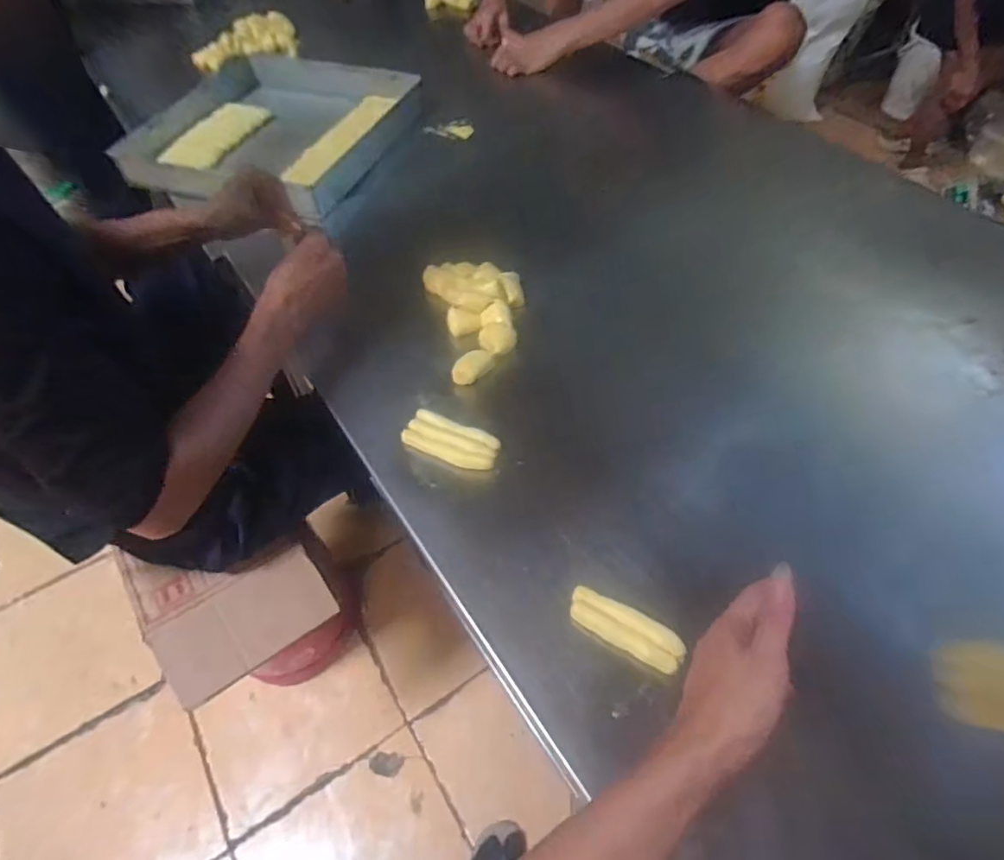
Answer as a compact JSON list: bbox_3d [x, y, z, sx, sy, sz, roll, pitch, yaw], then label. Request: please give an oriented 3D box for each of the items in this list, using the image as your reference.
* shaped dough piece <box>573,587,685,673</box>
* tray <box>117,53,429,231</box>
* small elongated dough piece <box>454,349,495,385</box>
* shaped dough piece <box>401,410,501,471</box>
[{"bbox_3d":[0.112,0.180,0.512,0.106,0.013,0.039,28,60,20],"label":"shaped dough piece"},{"bbox_3d":[-0.426,-0.583,1.075,0.445,0.064,0.467,14,56,11],"label":"tray"},{"bbox_3d":[-0.037,-0.077,0.703,0.058,0.025,0.030,-39,62,-23],"label":"small elongated dough piece"},{"bbox_3d":[-0.058,0.013,0.644,0.109,0.013,0.048,20,58,15],"label":"shaped dough piece"}]

